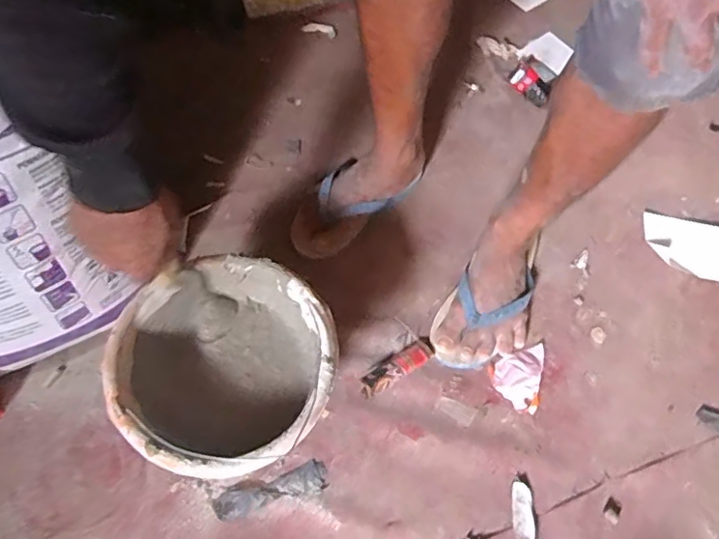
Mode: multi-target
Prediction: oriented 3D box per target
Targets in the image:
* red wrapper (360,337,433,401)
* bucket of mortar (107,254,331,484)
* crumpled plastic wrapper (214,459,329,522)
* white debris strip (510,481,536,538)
[{"bbox_3d":[0.051,0.131,0.776,0.121,0.021,0.036,-31,62,-17],"label":"red wrapper"},{"bbox_3d":[-0.149,0.140,0.686,0.237,0.207,0.244,-1,57,1],"label":"bucket of mortar"},{"bbox_3d":[-0.108,0.274,0.697,0.136,0.010,0.038,-18,59,-10],"label":"crumpled plastic wrapper"},{"bbox_3d":[0.198,0.300,0.683,0.027,0.004,0.084,3,58,3],"label":"white debris strip"}]

